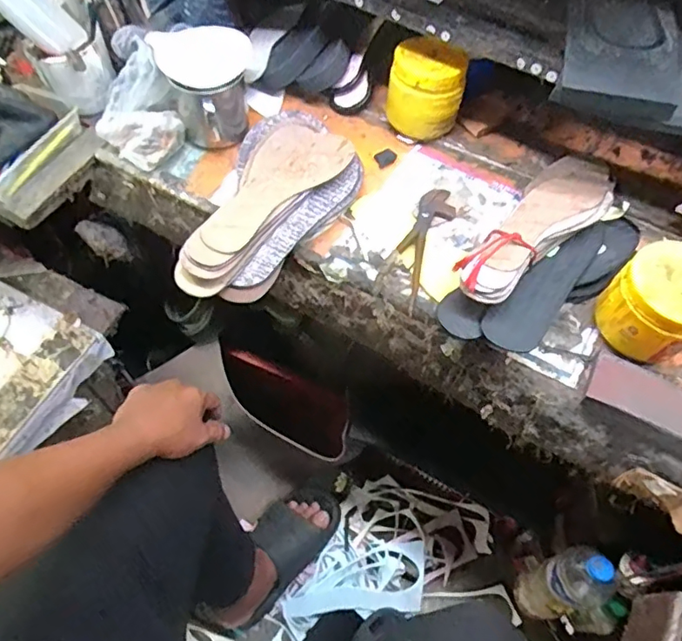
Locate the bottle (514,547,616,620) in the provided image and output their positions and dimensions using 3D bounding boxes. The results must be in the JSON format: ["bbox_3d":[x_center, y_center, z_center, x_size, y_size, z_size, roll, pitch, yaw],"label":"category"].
[{"bbox_3d":[0.322,0.391,0.805,0.068,0.227,0.079,-20,63,-13],"label":"bottle"}]

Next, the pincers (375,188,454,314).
[{"bbox_3d":[0.092,-0.090,0.636,0.049,0.014,0.179,22,62,11],"label":"pincers"}]

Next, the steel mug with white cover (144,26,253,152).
[{"bbox_3d":[-0.166,-0.296,0.700,0.128,0.090,0.138,-10,61,-8],"label":"steel mug with white cover"}]

